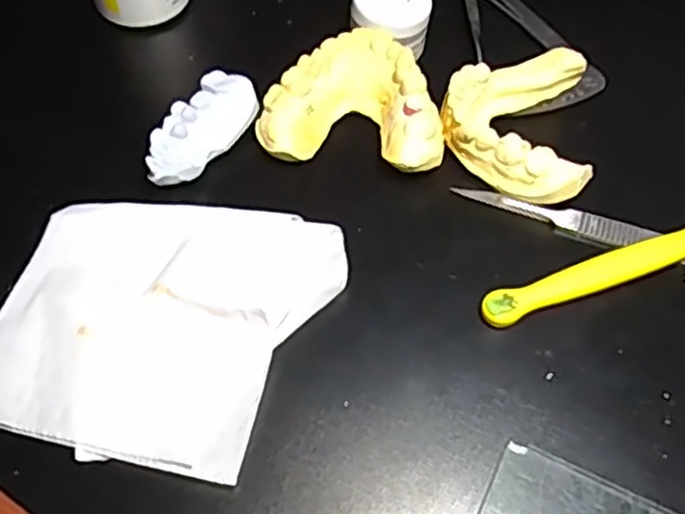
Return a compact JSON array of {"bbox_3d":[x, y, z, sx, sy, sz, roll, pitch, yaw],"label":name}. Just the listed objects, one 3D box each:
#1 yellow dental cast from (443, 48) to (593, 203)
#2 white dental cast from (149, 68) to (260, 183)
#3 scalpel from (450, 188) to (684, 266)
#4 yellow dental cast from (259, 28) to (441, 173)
[{"bbox_3d":[0.067,-0.053,0.287,0.054,0.022,0.067,5,57,2],"label":"yellow dental cast"},{"bbox_3d":[-0.055,-0.049,0.283,0.022,0.014,0.057,28,61,16],"label":"white dental cast"},{"bbox_3d":[0.111,-0.008,0.269,0.136,0.004,0.013,18,59,11],"label":"scalpel"},{"bbox_3d":[0.006,-0.062,0.293,0.070,0.025,0.059,9,57,5],"label":"yellow dental cast"}]

